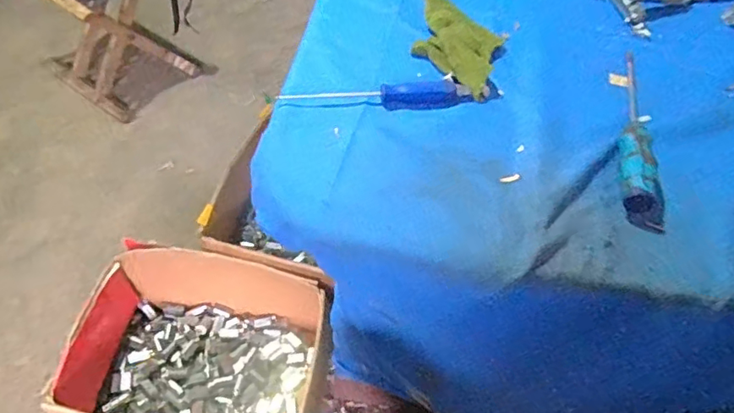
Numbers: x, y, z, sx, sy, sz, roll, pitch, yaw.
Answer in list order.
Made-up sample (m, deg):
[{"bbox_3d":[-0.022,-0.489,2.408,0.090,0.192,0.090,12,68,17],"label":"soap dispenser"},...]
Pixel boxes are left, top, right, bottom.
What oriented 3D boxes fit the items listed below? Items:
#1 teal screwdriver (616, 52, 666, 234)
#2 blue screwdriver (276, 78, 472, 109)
[{"bbox_3d":[0.262,-0.087,0.525,0.029,0.029,0.228,14,50,7],"label":"teal screwdriver"},{"bbox_3d":[0.008,-0.113,0.542,0.184,0.020,0.033,-5,53,-8],"label":"blue screwdriver"}]

